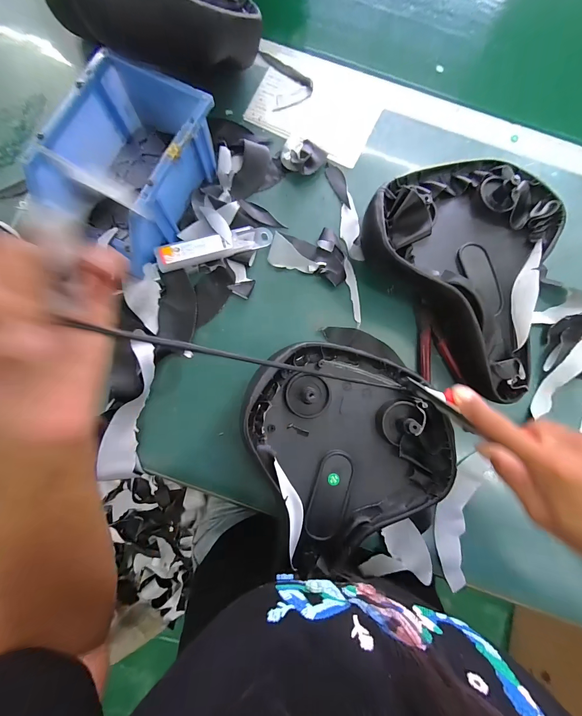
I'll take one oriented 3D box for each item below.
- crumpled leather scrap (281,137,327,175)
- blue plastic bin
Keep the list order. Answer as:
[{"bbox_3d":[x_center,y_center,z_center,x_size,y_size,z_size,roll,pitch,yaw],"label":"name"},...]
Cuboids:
[{"bbox_3d":[0.014,-0.237,0.354,0.048,0.014,0.041,26,81,1],"label":"crumpled leather scrap"},{"bbox_3d":[-0.166,-0.190,0.308,0.123,0.073,0.176,24,81,1],"label":"blue plastic bin"}]

